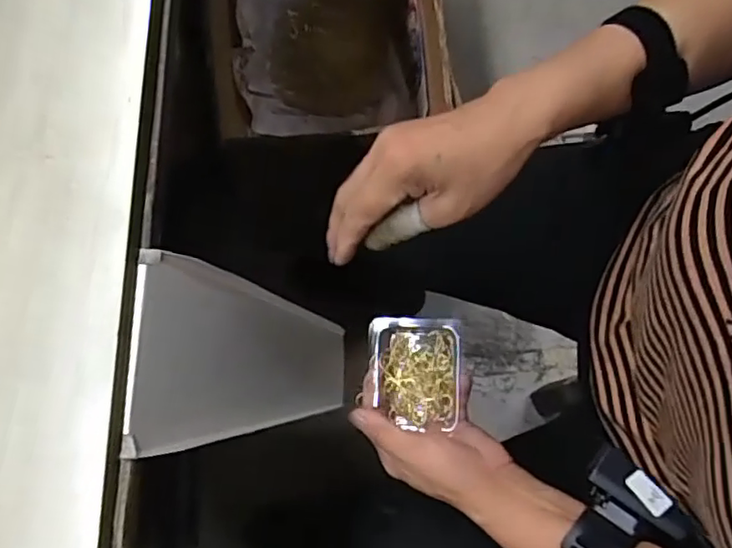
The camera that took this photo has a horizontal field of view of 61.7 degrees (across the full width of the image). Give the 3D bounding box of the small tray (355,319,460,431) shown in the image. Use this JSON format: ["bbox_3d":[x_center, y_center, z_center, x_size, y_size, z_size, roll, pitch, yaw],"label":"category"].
[{"bbox_3d":[0.036,0.074,0.477,0.072,0.019,0.079,7,76,2],"label":"small tray"}]

